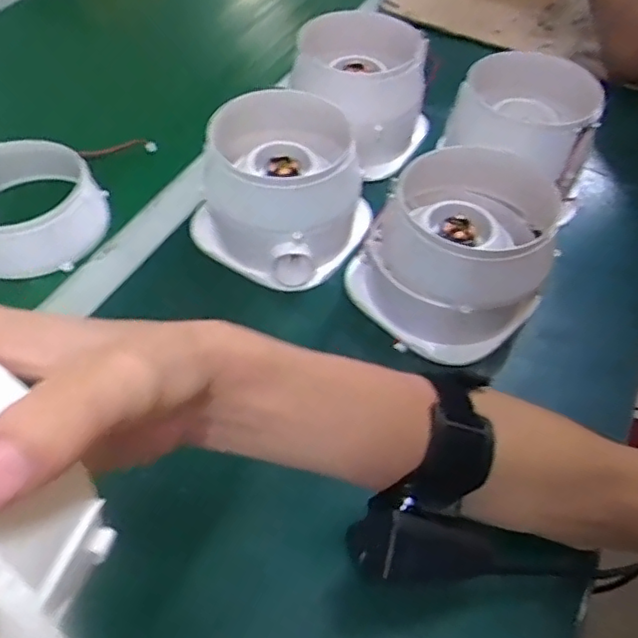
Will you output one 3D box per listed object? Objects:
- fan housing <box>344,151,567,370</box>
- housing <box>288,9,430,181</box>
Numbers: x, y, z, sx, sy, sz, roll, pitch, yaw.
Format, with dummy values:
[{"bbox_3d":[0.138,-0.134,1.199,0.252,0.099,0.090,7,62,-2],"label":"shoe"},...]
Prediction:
[{"bbox_3d":[0.107,-0.056,0.468,0.141,0.090,0.139,27,56,17],"label":"fan housing"},{"bbox_3d":[0.035,-0.220,0.587,0.125,0.107,0.118,1,52,-1],"label":"housing"}]

